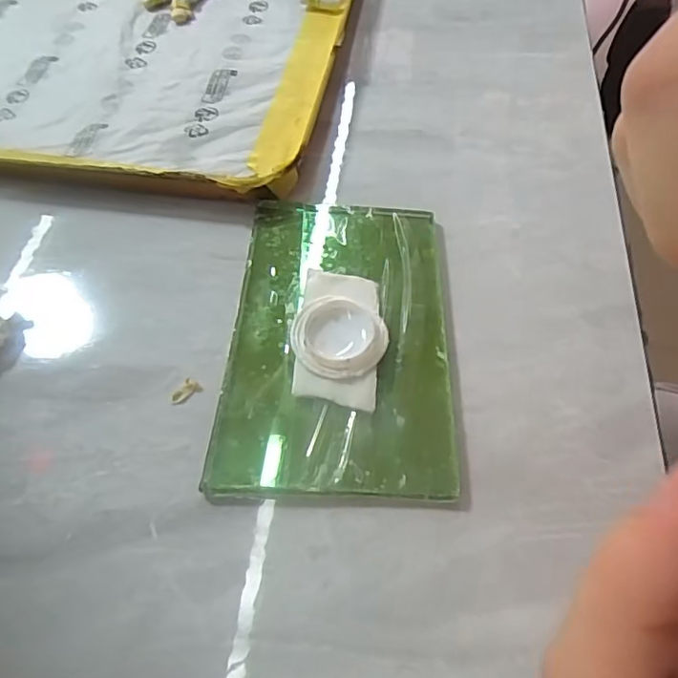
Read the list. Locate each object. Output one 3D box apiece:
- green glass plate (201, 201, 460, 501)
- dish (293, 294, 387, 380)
[{"bbox_3d":[0.000,-0.003,0.175,0.066,0.006,0.104,2,59,2],"label":"green glass plate"},{"bbox_3d":[0.000,-0.001,0.168,0.028,0.006,0.026,0,59,0],"label":"dish"}]

